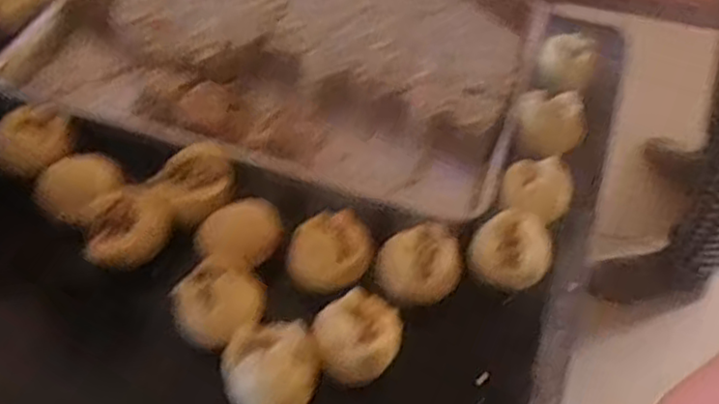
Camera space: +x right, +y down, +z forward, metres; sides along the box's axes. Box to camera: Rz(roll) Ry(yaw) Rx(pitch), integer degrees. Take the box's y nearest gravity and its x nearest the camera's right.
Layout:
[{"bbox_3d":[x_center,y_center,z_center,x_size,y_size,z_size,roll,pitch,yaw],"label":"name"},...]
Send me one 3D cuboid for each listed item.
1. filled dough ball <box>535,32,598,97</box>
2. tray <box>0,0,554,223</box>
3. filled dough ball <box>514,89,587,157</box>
[{"bbox_3d":[0.255,-0.174,0.865,0.070,0.058,0.056,12,53,9],"label":"filled dough ball"},{"bbox_3d":[-0.087,-0.197,0.885,0.580,0.071,0.406,15,54,11],"label":"tray"},{"bbox_3d":[0.221,-0.094,0.827,0.076,0.058,0.051,11,53,8],"label":"filled dough ball"}]

